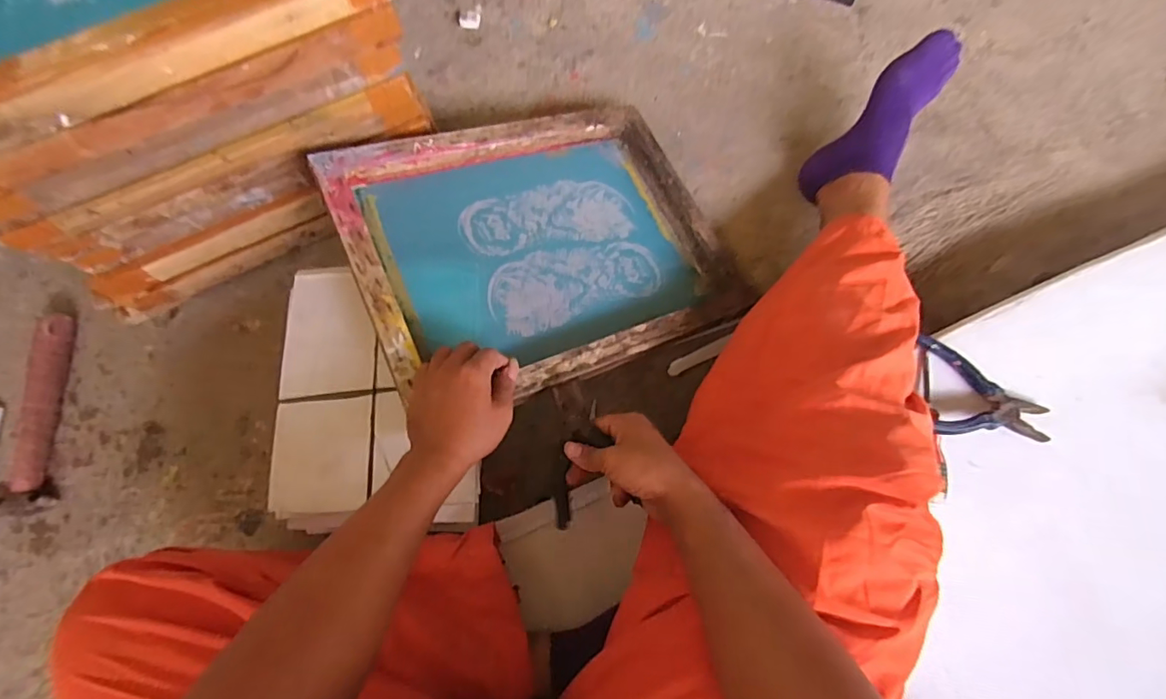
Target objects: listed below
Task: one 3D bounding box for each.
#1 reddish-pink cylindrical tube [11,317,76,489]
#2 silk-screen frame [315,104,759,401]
[{"bbox_3d":[-0.738,0.070,0.711,0.043,0.034,0.238,-4,75,0],"label":"reddish-pink cylindrical tube"},{"bbox_3d":[-0.049,-0.131,0.654,0.437,0.045,0.346,-20,76,-23],"label":"silk-screen frame"}]

